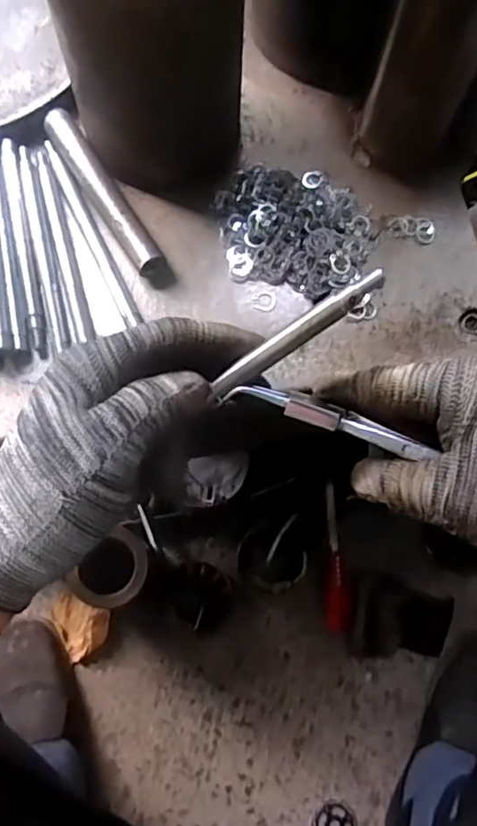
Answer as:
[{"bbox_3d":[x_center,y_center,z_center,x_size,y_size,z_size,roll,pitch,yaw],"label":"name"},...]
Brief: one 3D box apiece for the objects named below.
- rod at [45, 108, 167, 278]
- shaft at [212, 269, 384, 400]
[{"bbox_3d":[-0.094,-0.156,0.425,0.021,0.016,0.139,-30,76,-10],"label":"rod"},{"bbox_3d":[0.026,-0.037,0.282,0.090,0.006,0.010,-35,75,17],"label":"shaft"}]

